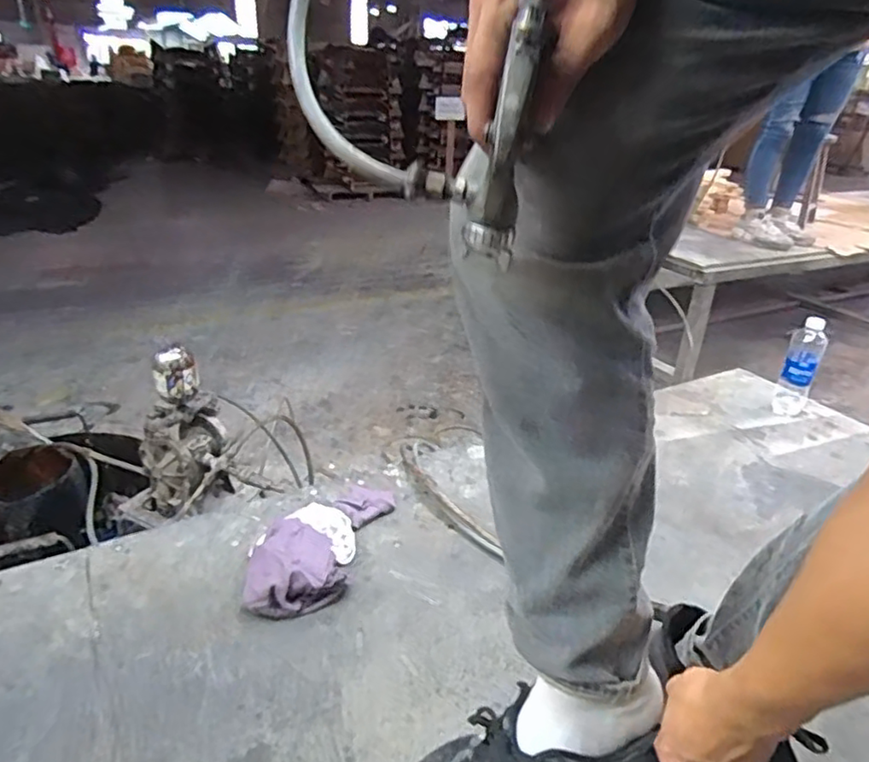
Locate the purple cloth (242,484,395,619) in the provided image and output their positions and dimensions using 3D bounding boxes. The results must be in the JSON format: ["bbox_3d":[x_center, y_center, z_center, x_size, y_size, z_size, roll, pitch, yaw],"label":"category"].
[{"bbox_3d":[-0.165,0.216,0.872,0.142,0.059,0.290,9,26,13],"label":"purple cloth"}]

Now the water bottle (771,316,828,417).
[{"bbox_3d":[0.752,-0.029,1.258,0.064,0.199,0.057,18,31,28],"label":"water bottle"}]

